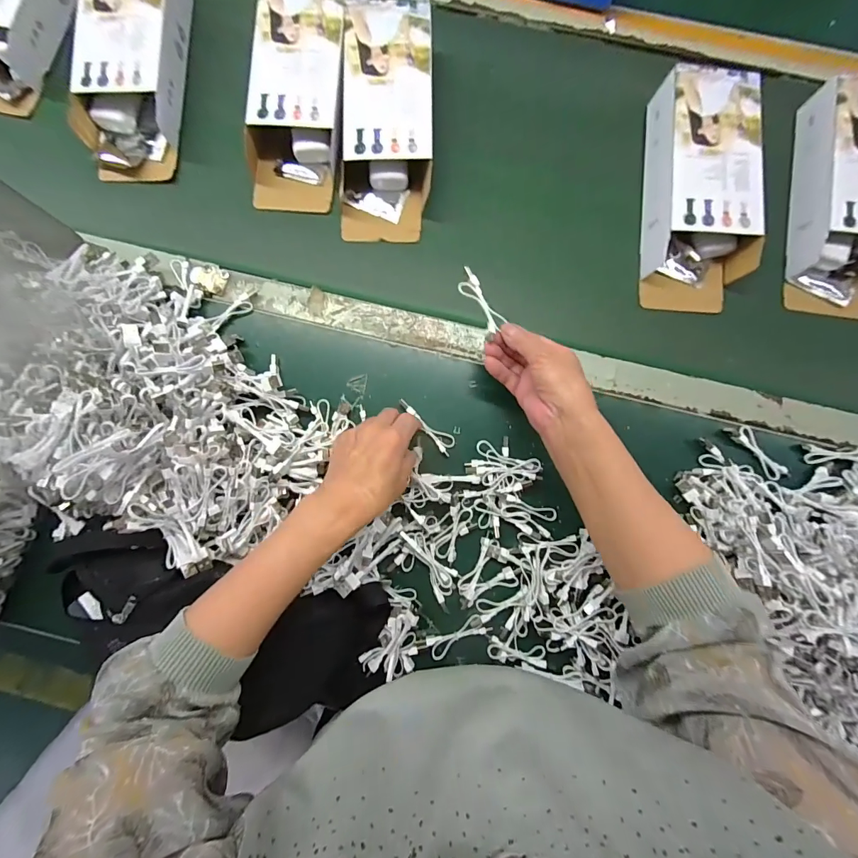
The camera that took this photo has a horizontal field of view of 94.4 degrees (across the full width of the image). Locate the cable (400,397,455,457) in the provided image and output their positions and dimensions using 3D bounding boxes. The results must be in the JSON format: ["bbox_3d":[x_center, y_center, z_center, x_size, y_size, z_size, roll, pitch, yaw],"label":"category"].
[{"bbox_3d":[-0.001,-0.005,0.436,0.021,0.009,0.080,-45,92,-4],"label":"cable"}]

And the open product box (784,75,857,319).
[{"bbox_3d":[0.483,-0.264,0.451,0.115,0.067,0.242,8,83,1],"label":"open product box"}]

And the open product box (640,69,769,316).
[{"bbox_3d":[0.307,-0.267,0.447,0.109,0.053,0.259,3,83,0],"label":"open product box"}]

